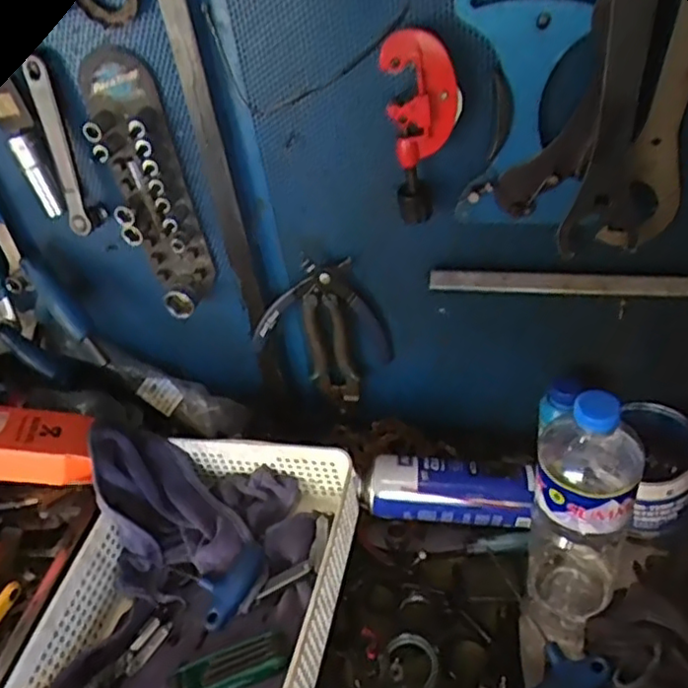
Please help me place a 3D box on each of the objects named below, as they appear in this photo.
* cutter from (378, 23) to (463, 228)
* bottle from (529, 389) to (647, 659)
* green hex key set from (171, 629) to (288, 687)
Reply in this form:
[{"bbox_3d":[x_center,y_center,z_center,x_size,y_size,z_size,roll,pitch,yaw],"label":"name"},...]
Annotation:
[{"bbox_3d":[0.062,-0.170,0.535,0.059,0.157,0.022,2,41,15],"label":"cutter"},{"bbox_3d":[0.201,0.144,0.561,0.079,0.272,0.098,14,45,26],"label":"bottle"},{"bbox_3d":[-0.102,0.289,0.587,0.107,0.016,0.034,-23,38,-2],"label":"green hex key set"}]

